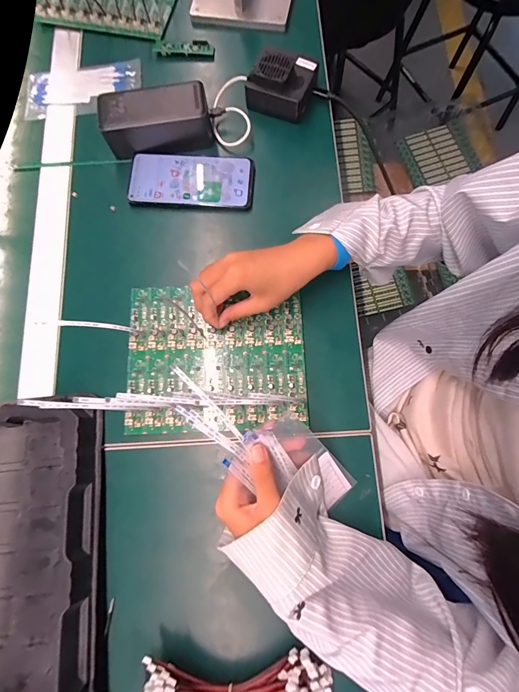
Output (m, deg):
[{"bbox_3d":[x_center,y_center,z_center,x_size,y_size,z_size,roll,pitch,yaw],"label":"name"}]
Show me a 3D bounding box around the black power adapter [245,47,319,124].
[{"bbox_3d":[0.029,-0.340,0.429,0.079,0.045,0.065,22,78,6],"label":"black power adapter"}]

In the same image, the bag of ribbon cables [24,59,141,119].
[{"bbox_3d":[-0.247,-0.360,0.467,0.160,0.010,0.077,-6,77,2],"label":"bag of ribbon cables"}]

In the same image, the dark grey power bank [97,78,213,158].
[{"bbox_3d":[-0.129,-0.285,0.422,0.132,0.046,0.057,-7,77,0],"label":"dark grey power bank"}]

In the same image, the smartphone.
[{"bbox_3d":[-0.087,-0.212,0.425,0.155,0.012,0.073,5,78,4],"label":"smartphone"}]

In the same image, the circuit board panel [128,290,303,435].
[{"bbox_3d":[-0.049,0.010,0.374,0.195,0.013,0.157,0,79,0],"label":"circuit board panel"}]

